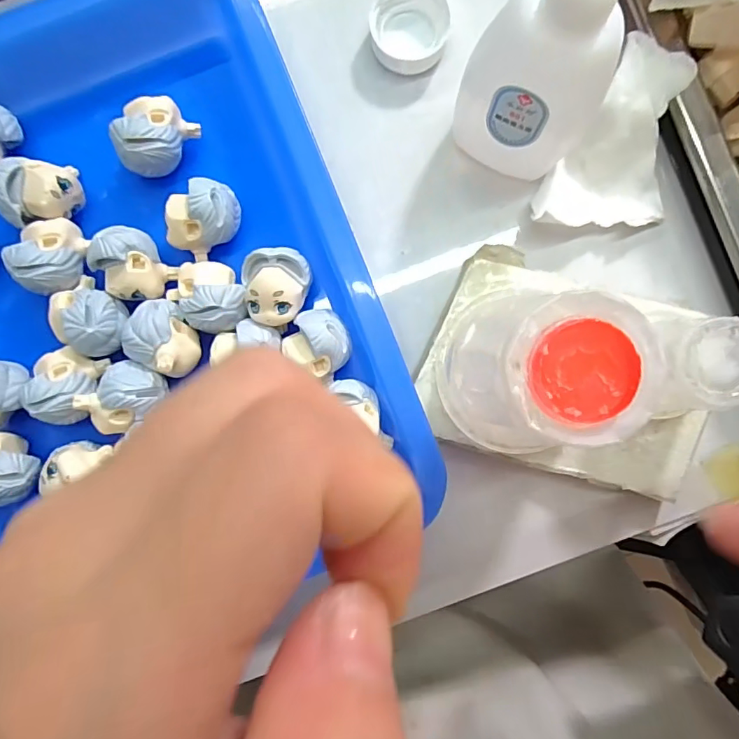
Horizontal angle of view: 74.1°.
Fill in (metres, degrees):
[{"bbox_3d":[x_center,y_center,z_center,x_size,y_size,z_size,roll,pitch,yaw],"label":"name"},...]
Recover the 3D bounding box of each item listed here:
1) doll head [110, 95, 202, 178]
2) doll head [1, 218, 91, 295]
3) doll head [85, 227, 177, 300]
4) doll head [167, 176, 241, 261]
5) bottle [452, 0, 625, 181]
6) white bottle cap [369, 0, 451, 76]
[{"bbox_3d":[-0.079,-0.085,0.180,0.020,0.024,0.027,30,90,2],"label":"doll head"},{"bbox_3d":[-0.116,-0.041,0.179,0.020,0.025,0.027,6,90,2],"label":"doll head"},{"bbox_3d":[-0.085,-0.037,0.174,0.023,0.022,0.023,0,88,1],"label":"doll head"},{"bbox_3d":[-0.060,-0.054,0.177,0.026,0.023,0.021,-17,88,0],"label":"doll head"},{"bbox_3d":[0.054,-0.093,0.144,0.042,0.097,0.034,36,91,2],"label":"bottle"},{"bbox_3d":[0.015,-0.130,0.189,0.029,0.012,0.032,8,90,2],"label":"white bottle cap"}]

